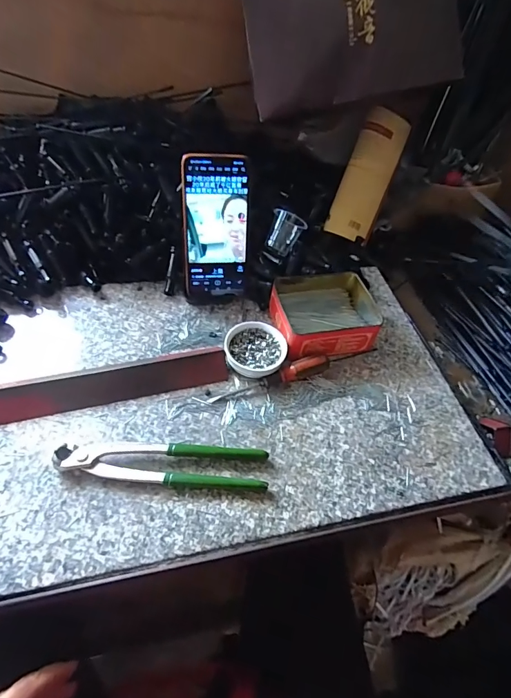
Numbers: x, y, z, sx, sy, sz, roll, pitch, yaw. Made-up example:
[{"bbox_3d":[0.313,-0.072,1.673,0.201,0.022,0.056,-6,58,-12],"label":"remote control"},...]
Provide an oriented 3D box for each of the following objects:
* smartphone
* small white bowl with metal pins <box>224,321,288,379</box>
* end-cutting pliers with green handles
[{"bbox_3d":[-0.048,-0.139,0.491,0.075,0.175,0.013,-3,30,-12],"label":"smartphone"},{"bbox_3d":[0.000,0.001,0.481,0.069,0.027,0.074,4,51,-5],"label":"small white bowl with metal pins"},{"bbox_3d":[-0.087,0.109,0.388,0.194,0.021,0.040,5,51,-4],"label":"end-cutting pliers with green handles"}]

